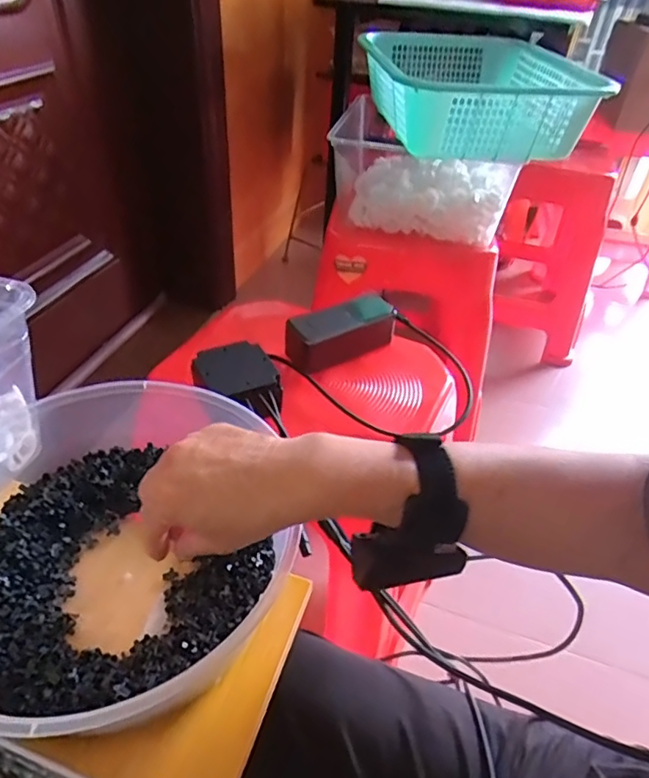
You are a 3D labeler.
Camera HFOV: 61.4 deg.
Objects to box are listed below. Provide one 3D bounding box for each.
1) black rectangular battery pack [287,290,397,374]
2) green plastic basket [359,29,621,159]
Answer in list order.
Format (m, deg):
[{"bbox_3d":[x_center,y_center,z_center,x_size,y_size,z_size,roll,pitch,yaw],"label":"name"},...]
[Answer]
[{"bbox_3d":[0.021,-0.068,0.659,0.138,0.057,0.048,-18,46,-24],"label":"black rectangular battery pack"},{"bbox_3d":[0.217,-0.467,0.859,0.297,0.112,0.428,-1,41,-6],"label":"green plastic basket"}]

